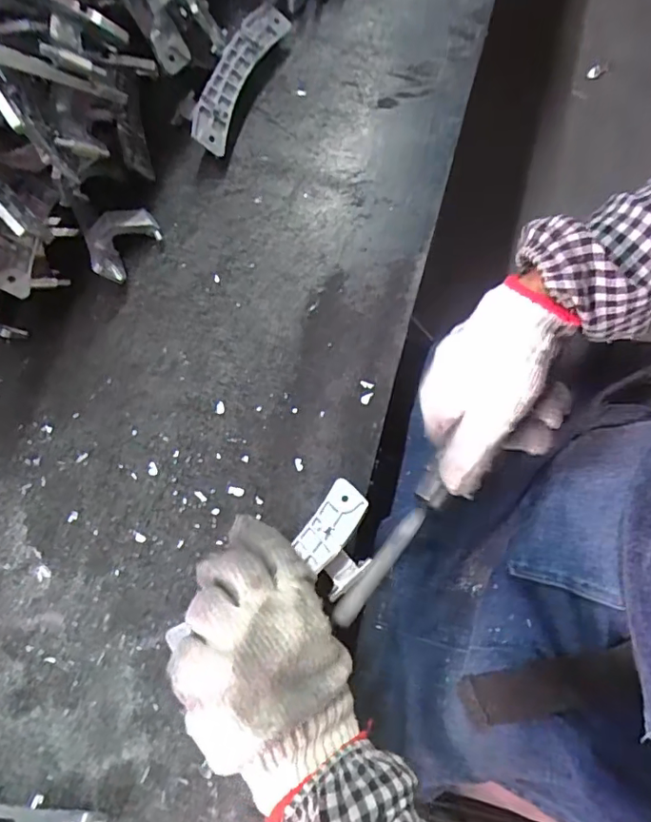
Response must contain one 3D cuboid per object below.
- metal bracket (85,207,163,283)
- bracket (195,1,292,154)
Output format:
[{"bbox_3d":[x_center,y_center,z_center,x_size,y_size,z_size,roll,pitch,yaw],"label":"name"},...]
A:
[{"bbox_3d":[-0.162,-0.137,0.438,0.057,0.029,0.051,-26,75,-7],"label":"metal bracket"},{"bbox_3d":[-0.078,-0.297,0.473,0.035,0.019,0.155,21,75,6],"label":"bracket"}]

